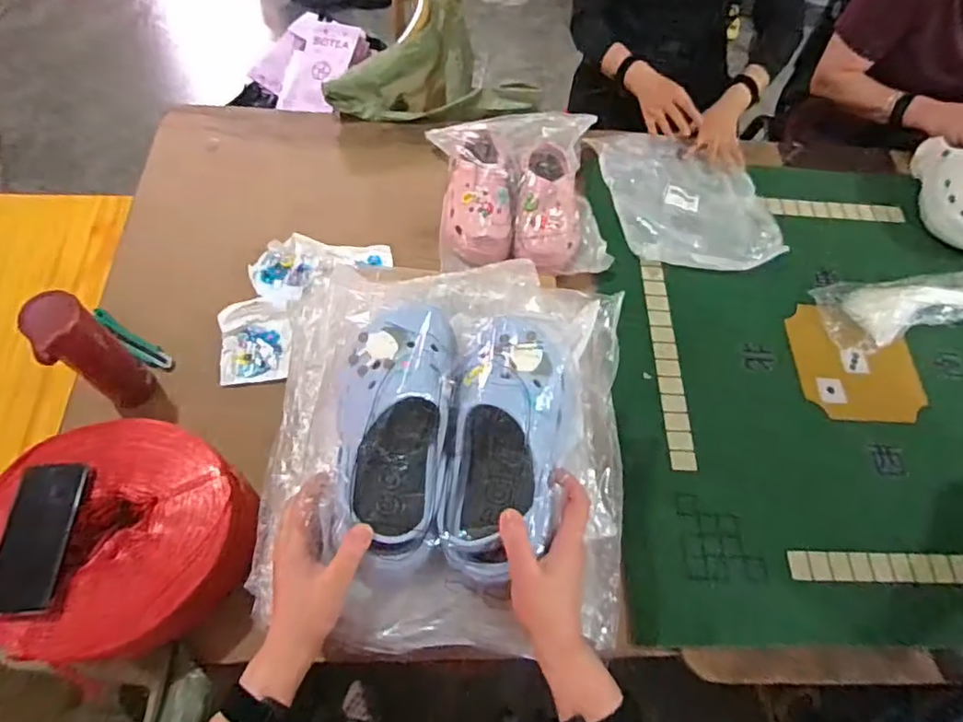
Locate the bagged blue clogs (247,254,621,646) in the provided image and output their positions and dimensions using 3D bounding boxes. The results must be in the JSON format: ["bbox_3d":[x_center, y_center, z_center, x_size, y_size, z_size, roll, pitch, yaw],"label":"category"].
[{"bbox_3d":[-0.031,0.059,0.562,0.346,0.128,0.392,4,63,-2],"label":"bagged blue clogs"}]

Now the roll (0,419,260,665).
[{"bbox_3d":[-0.439,0.216,0.718,0.279,0.137,0.266,1,64,-3],"label":"roll"}]

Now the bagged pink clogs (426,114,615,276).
[{"bbox_3d":[0.067,-0.307,1.037,0.283,0.104,0.332,-3,64,-5],"label":"bagged pink clogs"}]

